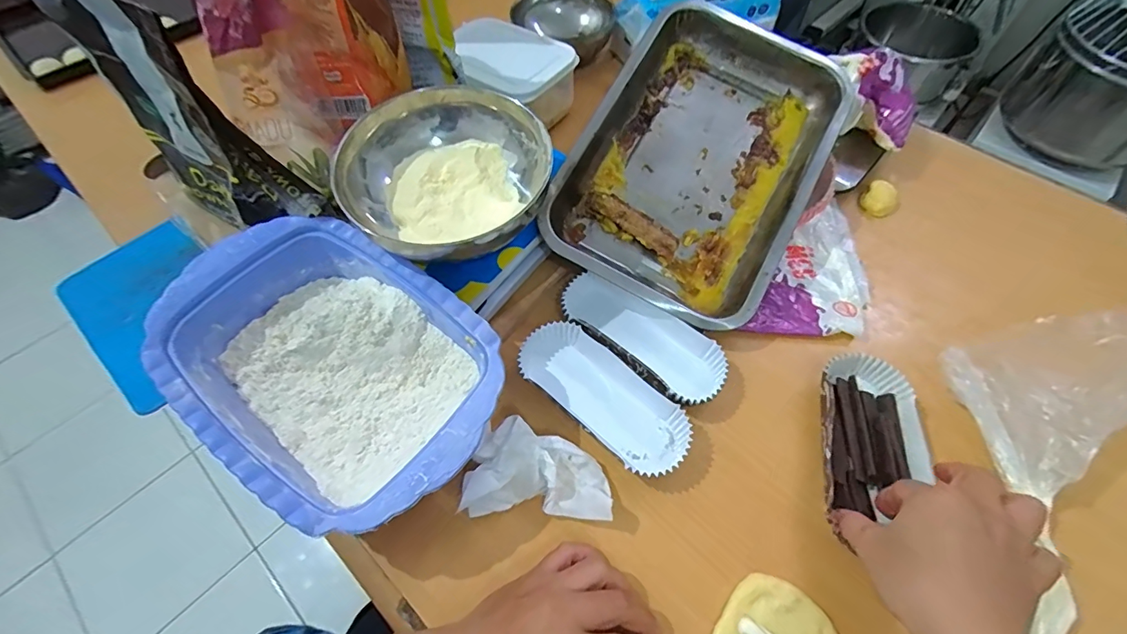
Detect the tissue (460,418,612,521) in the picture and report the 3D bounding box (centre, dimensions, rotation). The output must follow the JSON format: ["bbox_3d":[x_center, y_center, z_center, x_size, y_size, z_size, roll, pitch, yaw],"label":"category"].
[{"bbox_3d":[-0.017,0.109,0.340,0.101,0.036,0.063,0,59,1],"label":"tissue"}]

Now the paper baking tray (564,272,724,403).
[{"bbox_3d":[0.066,0.017,0.401,0.146,0.027,0.063,38,67,21],"label":"paper baking tray"}]

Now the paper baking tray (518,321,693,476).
[{"bbox_3d":[0.033,0.061,0.381,0.147,0.026,0.065,37,66,21],"label":"paper baking tray"}]

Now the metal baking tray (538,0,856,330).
[{"bbox_3d":[0.133,-0.150,0.448,0.206,0.040,0.294,29,78,6],"label":"metal baking tray"}]

